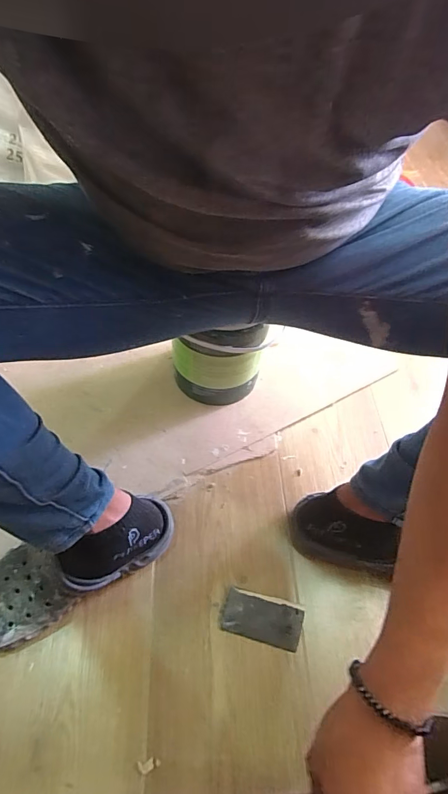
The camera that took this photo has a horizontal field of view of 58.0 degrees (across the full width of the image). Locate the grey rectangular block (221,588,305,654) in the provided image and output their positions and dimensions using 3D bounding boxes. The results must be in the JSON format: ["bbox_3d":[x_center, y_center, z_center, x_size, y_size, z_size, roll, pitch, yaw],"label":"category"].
[{"bbox_3d":[0.052,0.302,0.553,0.107,0.011,0.056,14,54,5],"label":"grey rectangular block"}]

